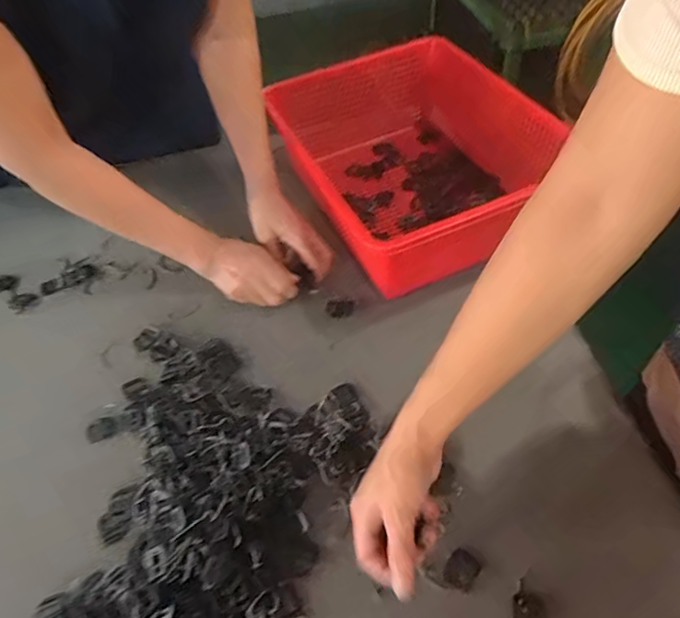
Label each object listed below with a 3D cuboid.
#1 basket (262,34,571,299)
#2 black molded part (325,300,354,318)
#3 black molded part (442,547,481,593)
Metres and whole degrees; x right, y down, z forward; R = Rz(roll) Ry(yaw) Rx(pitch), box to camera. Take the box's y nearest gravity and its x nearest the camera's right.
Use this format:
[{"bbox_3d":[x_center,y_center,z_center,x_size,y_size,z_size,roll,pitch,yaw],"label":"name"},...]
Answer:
[{"bbox_3d":[0.110,-0.206,0.722,0.301,0.132,0.378,-21,53,-11],"label":"basket"},{"bbox_3d":[0.000,-0.001,0.651,0.035,0.007,0.025,-7,52,0],"label":"black molded part"},{"bbox_3d":[0.105,0.227,0.457,0.026,0.007,0.033,30,60,25],"label":"black molded part"}]

